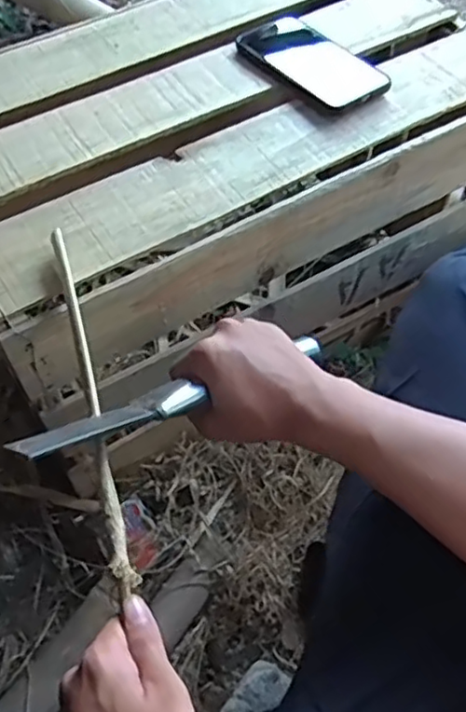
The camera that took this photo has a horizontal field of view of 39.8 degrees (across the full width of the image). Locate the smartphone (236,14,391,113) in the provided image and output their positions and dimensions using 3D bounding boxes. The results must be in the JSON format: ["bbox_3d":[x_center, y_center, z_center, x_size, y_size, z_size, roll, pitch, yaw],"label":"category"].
[{"bbox_3d":[0.077,-0.294,0.647,0.077,0.017,0.163,-34,59,-18],"label":"smartphone"}]

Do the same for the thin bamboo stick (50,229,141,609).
[{"bbox_3d":[-0.100,0.024,0.448,0.012,0.016,0.279,-13,61,-9],"label":"thin bamboo stick"}]

